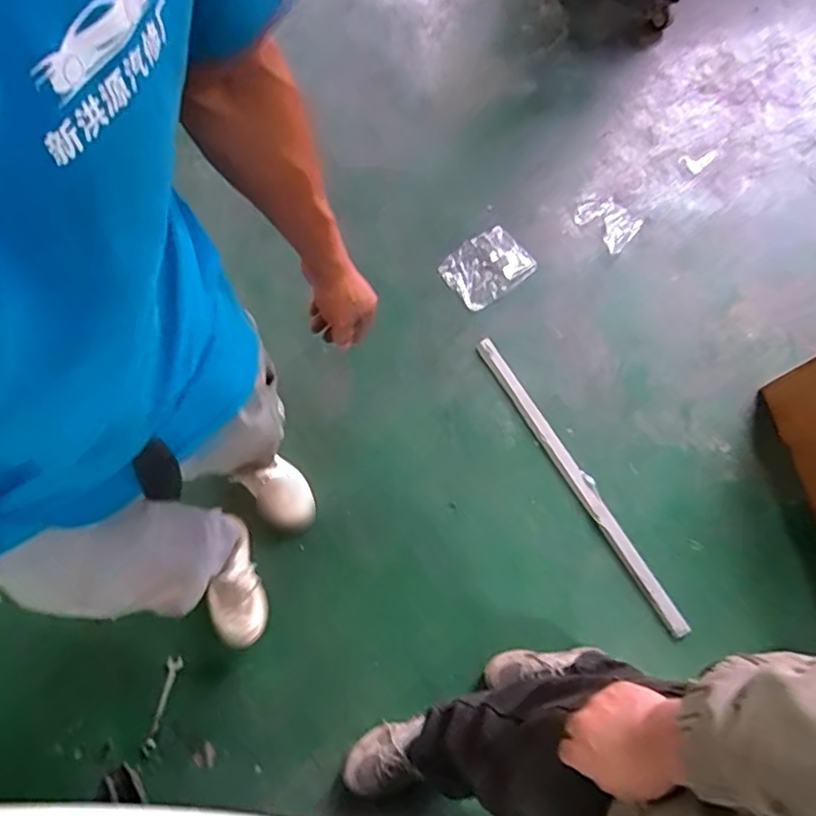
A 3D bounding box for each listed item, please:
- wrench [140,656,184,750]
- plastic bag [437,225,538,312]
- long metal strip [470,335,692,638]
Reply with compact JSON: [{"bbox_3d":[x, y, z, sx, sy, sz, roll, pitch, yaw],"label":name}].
[{"bbox_3d":[-0.500,0.601,1.256,0.032,0.006,0.172,14,68,-7],"label":"wrench"},{"bbox_3d":[0.195,-0.358,1.555,0.206,0.031,0.171,-38,78,-11],"label":"plastic bag"},{"bbox_3d":[0.390,0.163,1.422,0.045,0.015,0.780,-31,77,-9],"label":"long metal strip"}]

